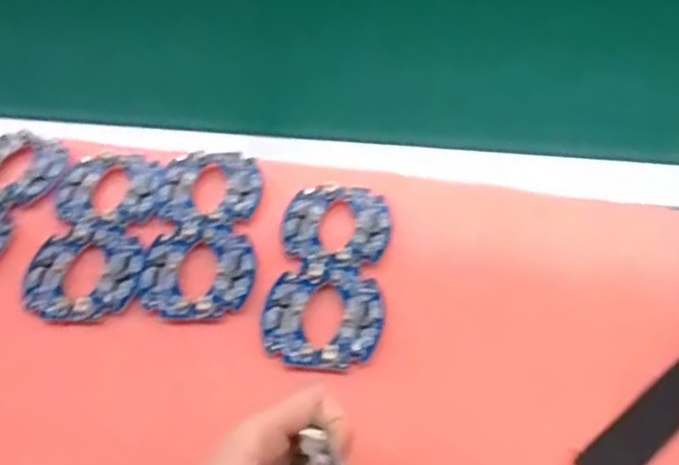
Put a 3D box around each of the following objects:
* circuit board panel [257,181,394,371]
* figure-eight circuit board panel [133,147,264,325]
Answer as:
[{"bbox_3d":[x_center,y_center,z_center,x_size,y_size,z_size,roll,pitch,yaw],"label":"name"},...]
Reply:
[{"bbox_3d":[-0.005,0.022,0.394,0.065,0.006,0.124,6,51,4],"label":"circuit board panel"},{"bbox_3d":[-0.082,-0.005,0.415,0.064,0.004,0.129,1,51,-1],"label":"figure-eight circuit board panel"}]

